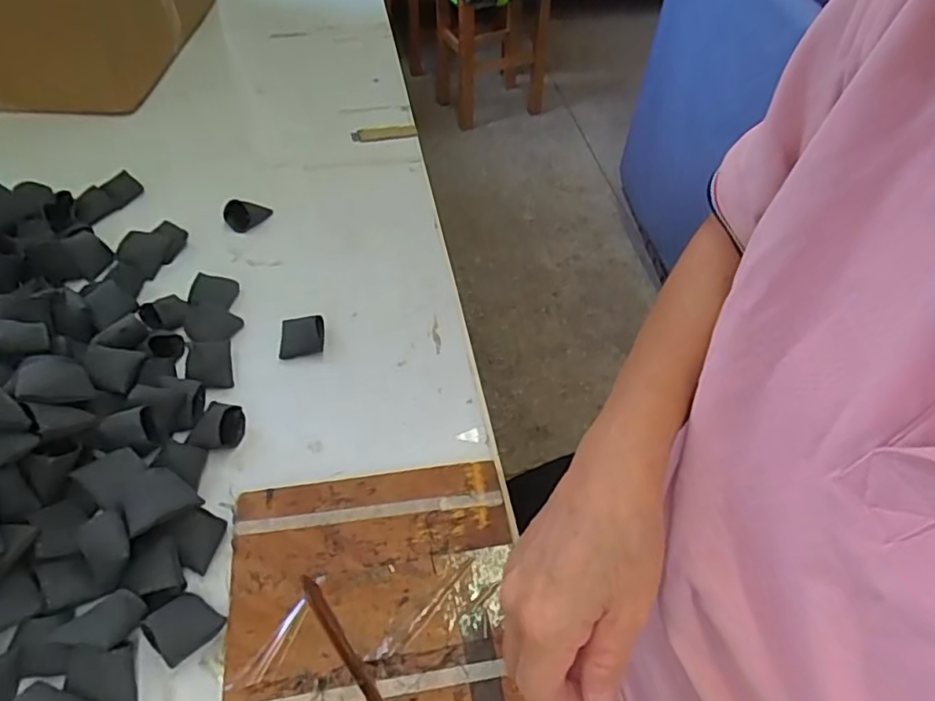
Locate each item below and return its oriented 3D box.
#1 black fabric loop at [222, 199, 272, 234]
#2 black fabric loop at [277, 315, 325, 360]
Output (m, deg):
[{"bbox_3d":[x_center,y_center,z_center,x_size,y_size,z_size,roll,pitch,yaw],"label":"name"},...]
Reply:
[{"bbox_3d":[-0.218,-0.137,0.613,0.023,0.024,0.045,36,57,25],"label":"black fabric loop"},{"bbox_3d":[-0.137,-0.013,0.514,0.036,0.009,0.040,-12,57,3],"label":"black fabric loop"}]

